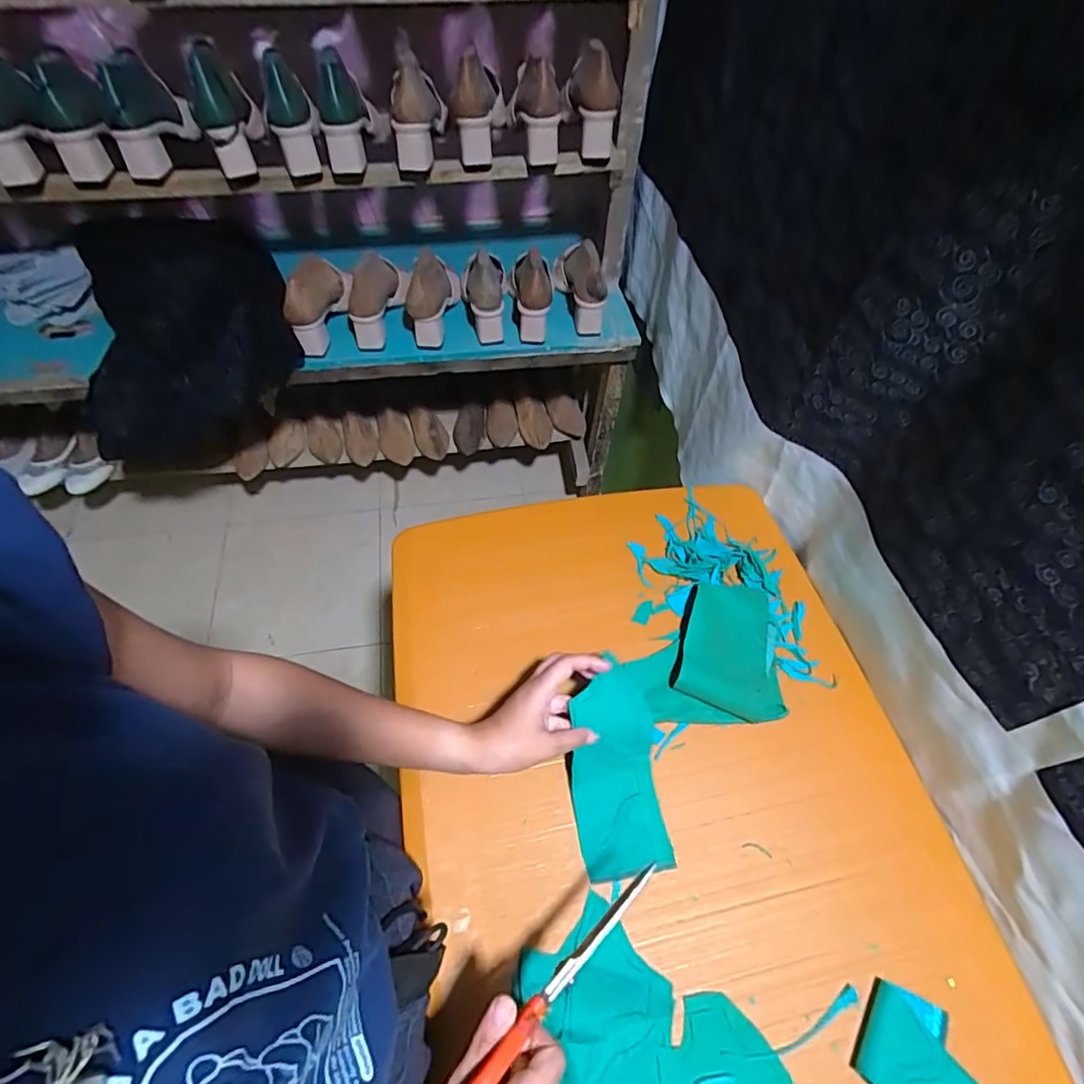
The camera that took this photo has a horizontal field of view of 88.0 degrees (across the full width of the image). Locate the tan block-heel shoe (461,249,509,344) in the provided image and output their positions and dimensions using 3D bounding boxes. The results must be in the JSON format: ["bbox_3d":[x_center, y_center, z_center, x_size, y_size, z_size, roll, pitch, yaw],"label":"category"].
[{"bbox_3d":[-0.102,-0.452,0.998,0.080,0.101,0.165,-2,57,-4],"label":"tan block-heel shoe"}]

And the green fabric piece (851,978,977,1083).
[{"bbox_3d":[0.300,0.408,0.421,0.115,0.015,0.082,35,62,18],"label":"green fabric piece"}]

